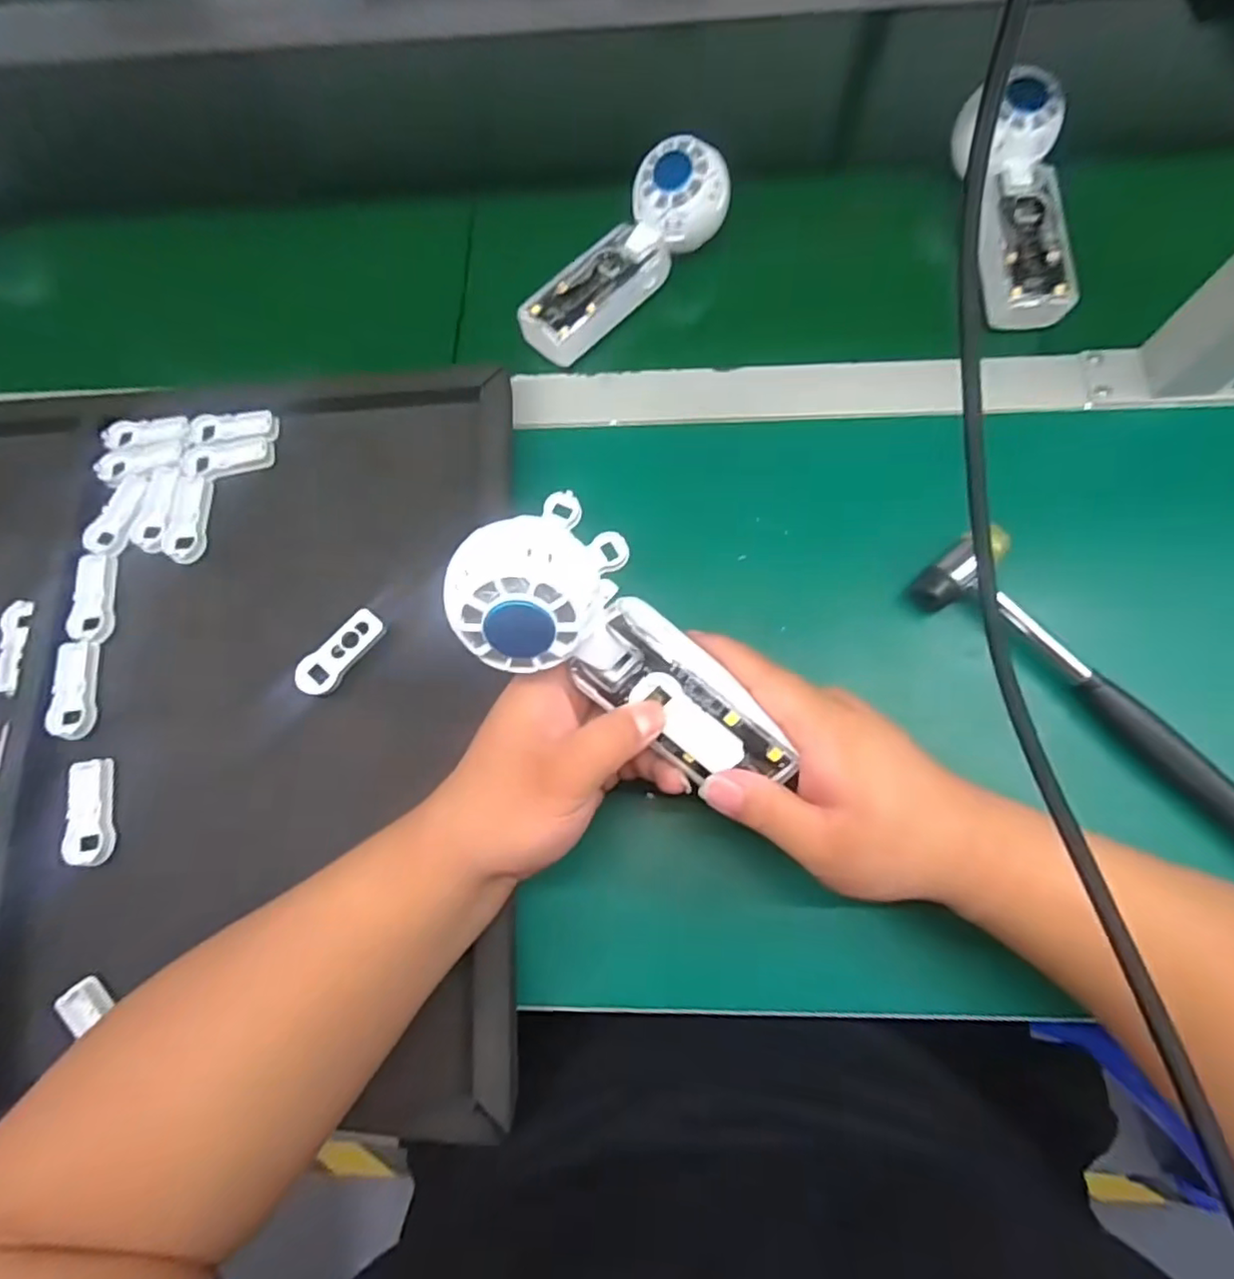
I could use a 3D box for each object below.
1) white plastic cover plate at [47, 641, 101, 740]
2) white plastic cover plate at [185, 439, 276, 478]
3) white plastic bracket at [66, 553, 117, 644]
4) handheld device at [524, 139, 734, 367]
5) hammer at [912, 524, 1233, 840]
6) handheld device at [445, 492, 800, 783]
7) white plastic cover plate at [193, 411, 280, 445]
[{"bbox_3d":[-0.319,0.030,0.373,0.024,0.007,0.058,-10,72,-1],"label":"white plastic cover plate"},{"bbox_3d":[-0.251,-0.119,0.413,0.055,0.004,0.023,-11,72,-2],"label":"white plastic cover plate"},{"bbox_3d":[-0.322,-0.026,0.388,0.023,0.005,0.057,-10,72,-1],"label":"white plastic bracket"},{"bbox_3d":[0.004,-0.261,0.437,0.167,0.037,0.055,-46,79,4],"label":"handheld device"},{"bbox_3d":[0.268,0.037,0.348,0.047,0.043,0.234,-40,76,-10],"label":"hammer"},{"bbox_3d":[0.005,0.007,0.274,0.163,0.038,0.064,36,76,-19],"label":"handheld device"},{"bbox_3d":[-0.253,-0.141,0.422,0.057,0.004,0.024,-4,72,0],"label":"white plastic cover plate"}]

